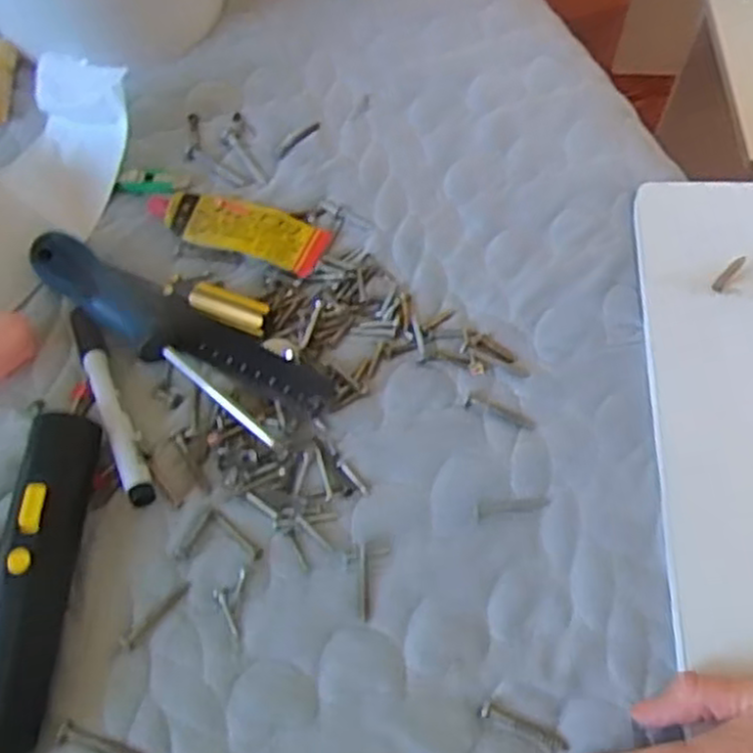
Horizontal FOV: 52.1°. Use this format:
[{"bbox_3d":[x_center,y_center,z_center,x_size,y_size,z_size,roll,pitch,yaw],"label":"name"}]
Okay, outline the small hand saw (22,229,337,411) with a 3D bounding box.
[{"bbox_3d":[-0.118,-0.030,0.444,0.196,0.033,0.045,28,65,18],"label":"small hand saw"}]

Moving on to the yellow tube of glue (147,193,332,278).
[{"bbox_3d":[-0.089,-0.095,0.483,0.113,0.019,0.036,15,62,12],"label":"yellow tube of glue"}]

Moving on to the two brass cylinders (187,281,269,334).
[{"bbox_3d":[-0.086,-0.040,0.452,0.049,0.017,0.015,21,63,15],"label":"two brass cylinders"}]

